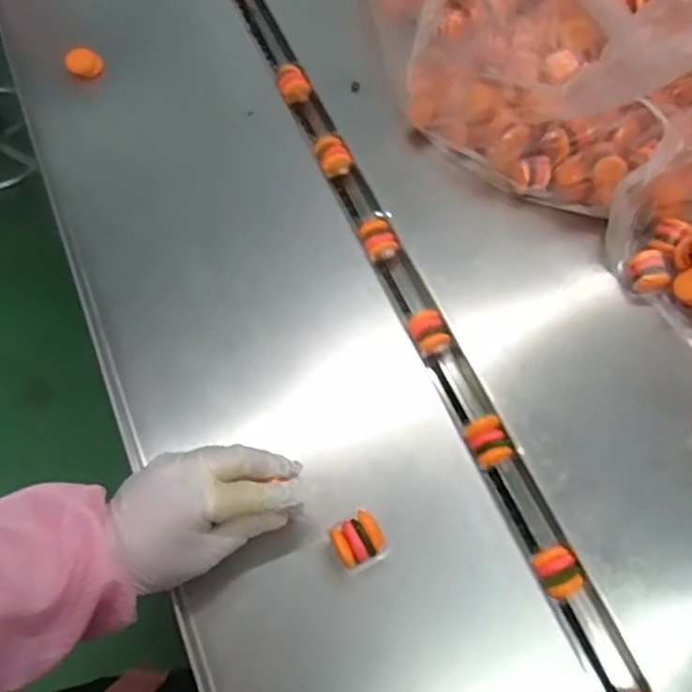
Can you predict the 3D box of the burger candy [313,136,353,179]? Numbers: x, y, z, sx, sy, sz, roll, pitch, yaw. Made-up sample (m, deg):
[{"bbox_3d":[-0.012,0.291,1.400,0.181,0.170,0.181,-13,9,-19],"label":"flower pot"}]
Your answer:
[{"bbox_3d":[-0.013,-0.178,0.616,0.031,0.028,0.026,-25,67,-15],"label":"burger candy"}]

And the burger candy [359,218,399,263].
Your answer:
[{"bbox_3d":[0.028,-0.094,0.584,0.028,0.022,0.032,-18,65,-12],"label":"burger candy"}]

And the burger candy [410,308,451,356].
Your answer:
[{"bbox_3d":[0.068,-0.011,0.537,0.028,0.025,0.031,-15,64,-11],"label":"burger candy"}]

